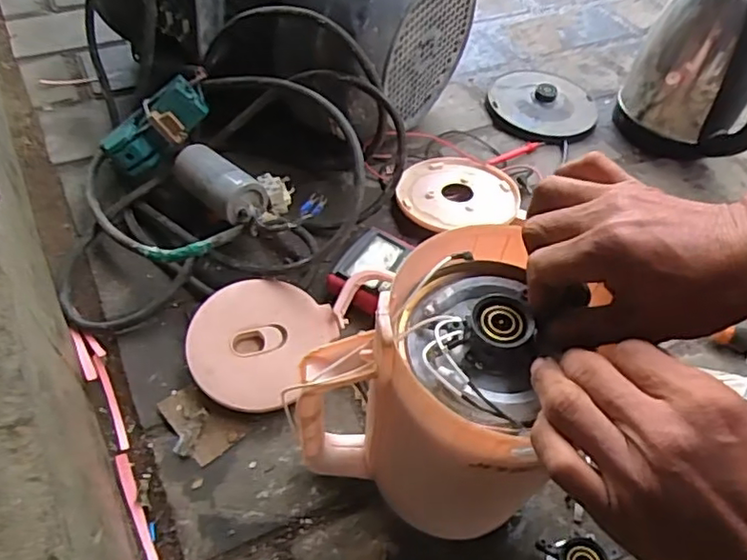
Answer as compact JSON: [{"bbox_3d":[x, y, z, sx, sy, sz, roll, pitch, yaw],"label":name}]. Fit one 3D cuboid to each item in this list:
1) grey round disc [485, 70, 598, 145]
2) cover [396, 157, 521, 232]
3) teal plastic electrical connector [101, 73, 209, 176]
[{"bbox_3d":[0.231,-0.243,0.825,0.143,0.028,0.160,14,50,7],"label":"grey round disc"},{"bbox_3d":[0.096,-0.103,0.696,0.138,0.017,0.129,-6,50,-10],"label":"cover"},{"bbox_3d":[-0.229,-0.163,0.638,0.114,0.034,0.054,-42,60,1],"label":"teal plastic electrical connector"}]

